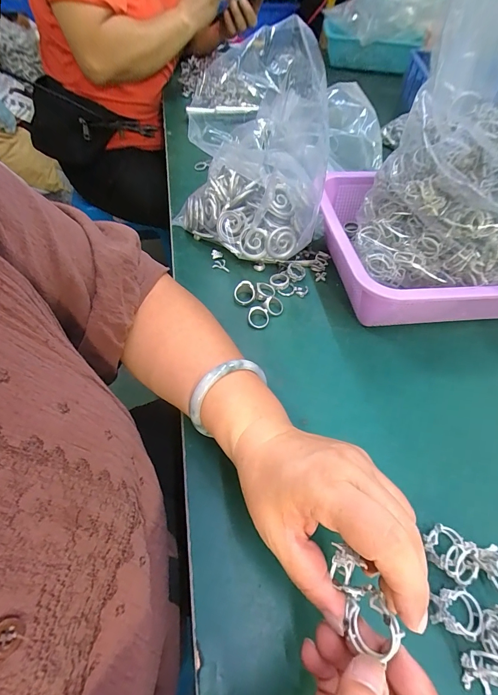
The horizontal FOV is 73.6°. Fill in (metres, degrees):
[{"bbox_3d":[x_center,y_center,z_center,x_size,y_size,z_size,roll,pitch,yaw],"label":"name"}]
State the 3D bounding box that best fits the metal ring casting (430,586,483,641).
[{"bbox_3d":[0.139,0.174,0.221,0.034,0.012,0.027,19,56,10],"label":"metal ring casting"}]

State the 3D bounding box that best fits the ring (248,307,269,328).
[{"bbox_3d":[0.011,-0.033,0.368,0.024,0.004,0.025,3,76,-11],"label":"ring"}]

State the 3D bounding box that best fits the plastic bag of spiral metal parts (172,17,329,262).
[{"bbox_3d":[-0.010,-0.197,0.373,0.182,0.214,0.092,7,55,2],"label":"plastic bag of spiral metal parts"}]

